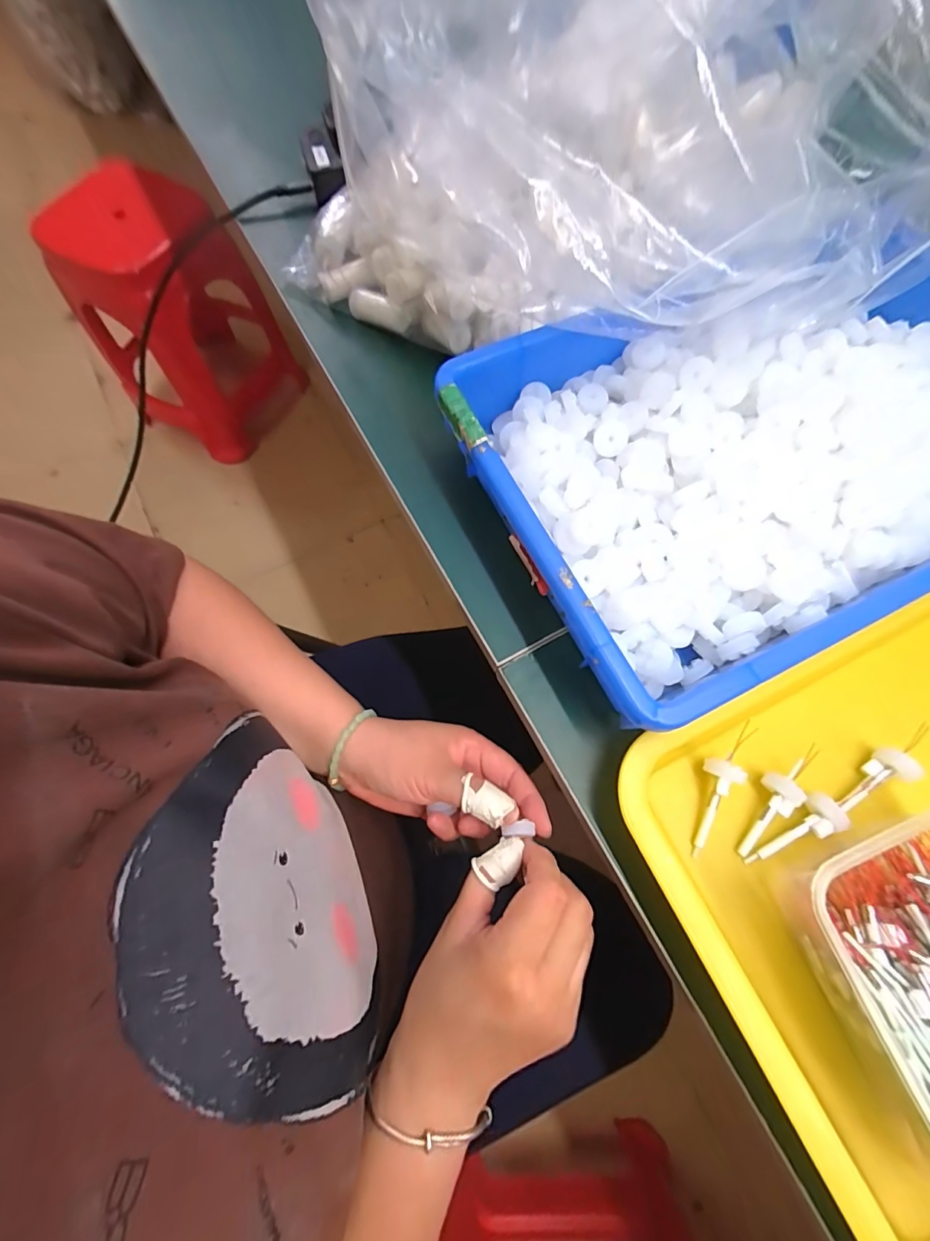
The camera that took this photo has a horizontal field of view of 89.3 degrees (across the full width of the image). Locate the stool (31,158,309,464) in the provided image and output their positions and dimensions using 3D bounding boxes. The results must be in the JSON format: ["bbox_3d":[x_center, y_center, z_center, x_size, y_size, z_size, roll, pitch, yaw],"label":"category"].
[{"bbox_3d":[-0.607,-0.641,1.043,0.337,0.430,0.337,42,76,12],"label":"stool"}]

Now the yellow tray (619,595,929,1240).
[{"bbox_3d":[0.269,0.124,0.245,0.321,0.044,0.251,-24,73,-8],"label":"yellow tray"}]

